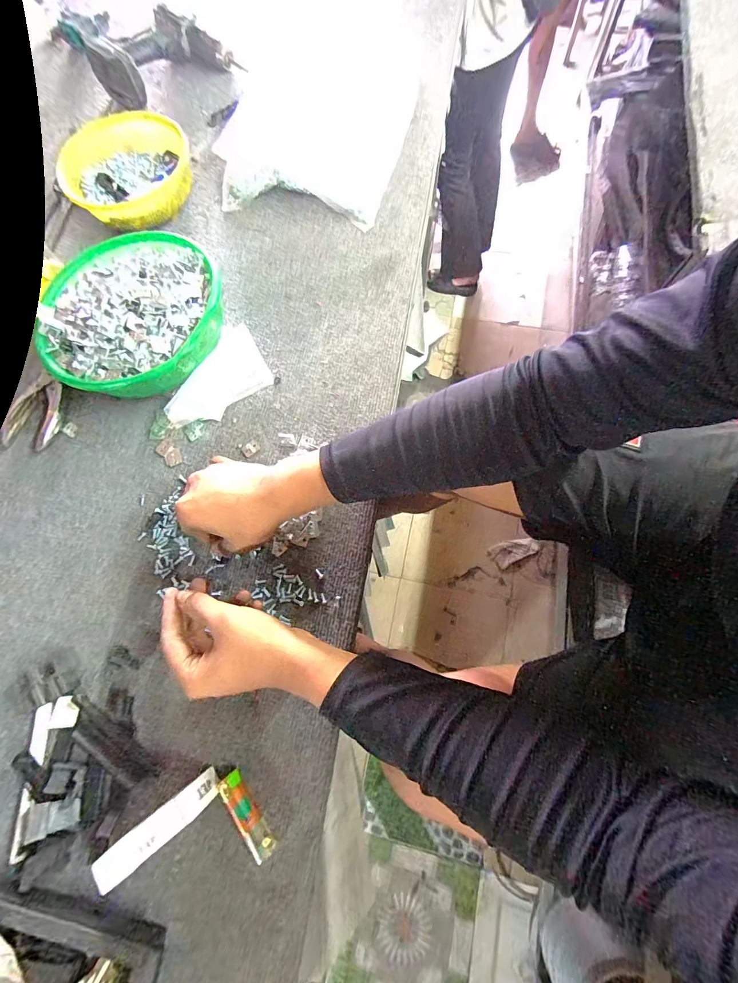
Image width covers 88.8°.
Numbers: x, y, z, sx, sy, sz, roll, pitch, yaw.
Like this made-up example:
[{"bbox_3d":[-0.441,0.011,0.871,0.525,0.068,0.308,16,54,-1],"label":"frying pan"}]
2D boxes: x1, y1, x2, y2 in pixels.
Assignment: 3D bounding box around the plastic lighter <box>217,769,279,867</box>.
[{"bbox_3d":[-0.116,0.310,0.362,0.022,0.019,0.075,-34,76,-8],"label":"plastic lighter"}]

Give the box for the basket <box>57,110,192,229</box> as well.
[{"bbox_3d":[-0.348,-0.471,0.567,0.160,0.065,0.182,21,75,7],"label":"basket"}]

